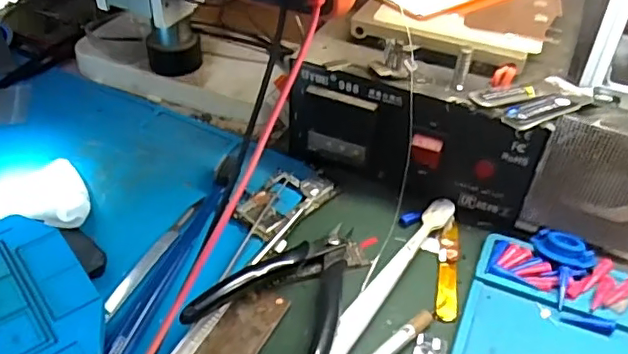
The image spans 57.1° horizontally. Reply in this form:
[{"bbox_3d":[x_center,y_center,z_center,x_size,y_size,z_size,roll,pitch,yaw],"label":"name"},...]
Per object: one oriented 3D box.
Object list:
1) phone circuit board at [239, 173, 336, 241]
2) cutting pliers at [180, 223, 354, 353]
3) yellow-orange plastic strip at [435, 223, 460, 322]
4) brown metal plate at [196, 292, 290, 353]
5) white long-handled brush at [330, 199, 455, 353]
[{"bbox_3d":[-0.020,0.015,0.382,0.038,0.007,0.067,29,48,27],"label":"phone circuit board"},{"bbox_3d":[-0.006,0.061,0.321,0.075,0.020,0.111,23,46,22],"label":"cutting pliers"},{"bbox_3d":[0.081,0.056,0.348,0.012,0.005,0.072,9,42,8],"label":"yellow-orange plastic strip"},{"bbox_3d":[-0.039,0.083,0.308,0.029,0.004,0.060,19,44,19],"label":"brown metal plate"},{"bbox_3d":[0.032,0.069,0.322,0.017,0.011,0.181,26,46,24],"label":"white long-handled brush"}]

